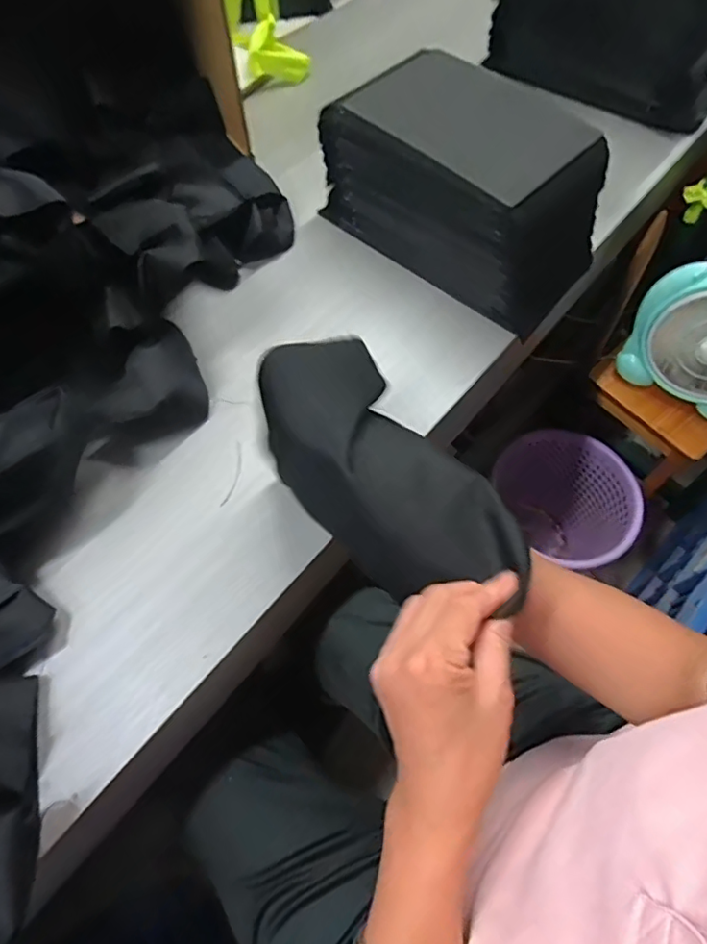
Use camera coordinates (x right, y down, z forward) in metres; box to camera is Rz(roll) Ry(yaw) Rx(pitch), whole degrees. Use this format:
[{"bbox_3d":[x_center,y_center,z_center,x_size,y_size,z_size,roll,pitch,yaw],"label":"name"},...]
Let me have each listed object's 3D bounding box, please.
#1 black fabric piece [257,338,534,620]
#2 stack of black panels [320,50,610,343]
[{"bbox_3d":[0.018,-0.006,0.397,0.110,0.061,0.234,-36,68,-17],"label":"black fabric piece"},{"bbox_3d":[0.119,-0.319,0.600,0.303,0.151,0.149,37,69,16],"label":"stack of black panels"}]

